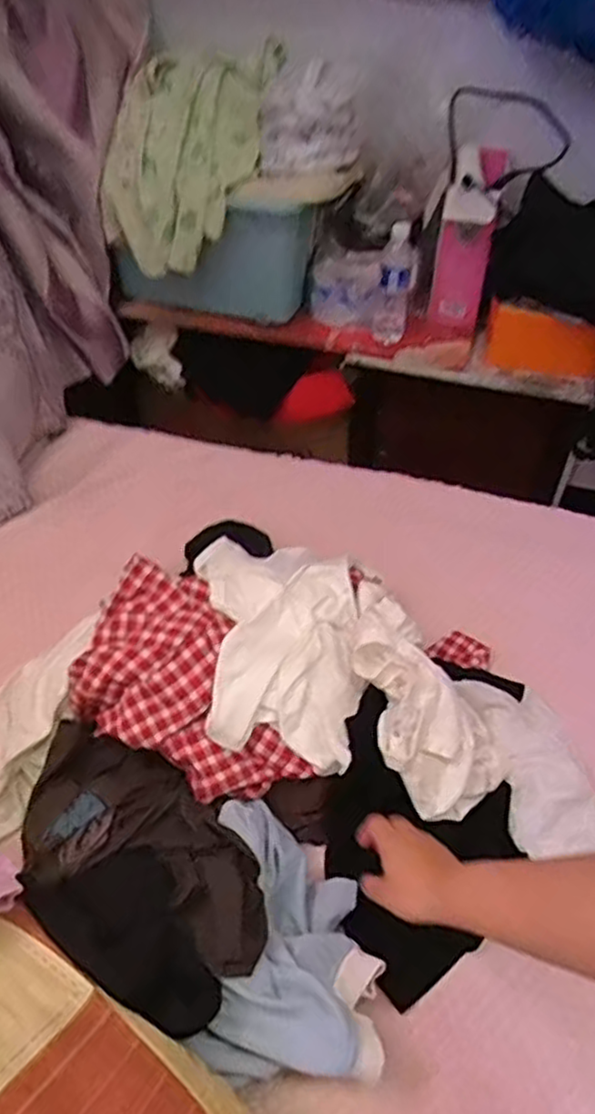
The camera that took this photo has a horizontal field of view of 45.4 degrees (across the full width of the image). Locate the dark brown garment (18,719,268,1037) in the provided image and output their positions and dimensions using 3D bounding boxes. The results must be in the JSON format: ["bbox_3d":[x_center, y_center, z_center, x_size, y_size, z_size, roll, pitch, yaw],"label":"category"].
[{"bbox_3d":[-0.175,0.289,0.721,0.349,0.111,0.194,36,56,28],"label":"dark brown garment"}]

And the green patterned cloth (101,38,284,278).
[{"bbox_3d":[-0.177,-0.786,1.396,0.251,0.277,0.414,21,50,18],"label":"green patterned cloth"}]

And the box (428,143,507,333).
[{"bbox_3d":[0.346,-0.629,1.462,0.108,0.305,0.239,10,48,8],"label":"box"}]

